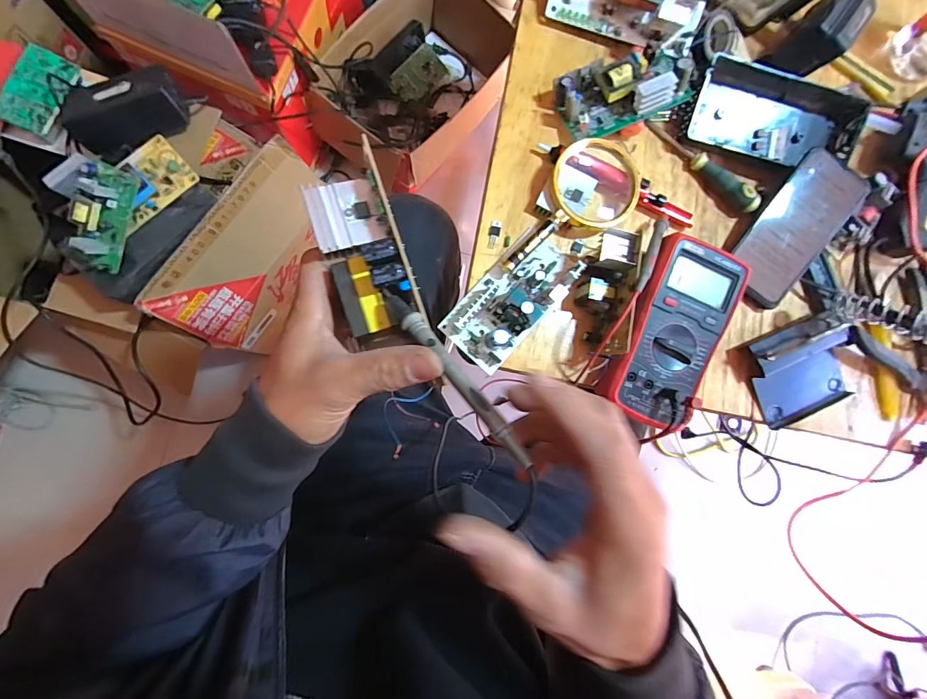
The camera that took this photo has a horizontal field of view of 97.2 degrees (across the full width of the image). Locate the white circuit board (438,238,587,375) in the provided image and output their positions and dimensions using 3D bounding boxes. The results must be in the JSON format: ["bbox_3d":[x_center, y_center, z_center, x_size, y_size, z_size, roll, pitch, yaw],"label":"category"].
[{"bbox_3d":[0.054,-0.053,0.398,0.070,0.043,0.146,44,81,-2],"label":"white circuit board"}]

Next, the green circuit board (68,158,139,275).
[{"bbox_3d":[-0.456,-0.164,0.515,0.060,0.040,0.129,17,103,-6],"label":"green circuit board"}]

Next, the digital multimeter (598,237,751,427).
[{"bbox_3d":[0.202,-0.016,0.409,0.089,0.052,0.177,26,82,-4],"label":"digital multimeter"}]

